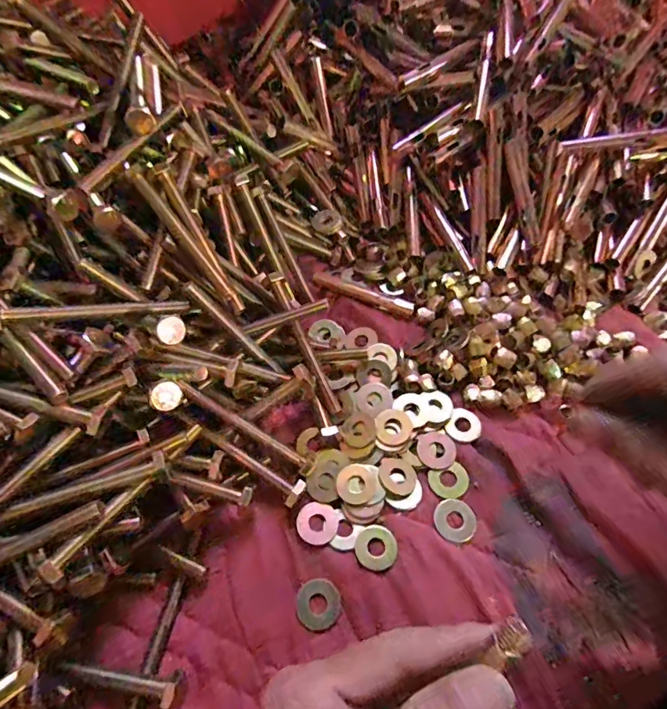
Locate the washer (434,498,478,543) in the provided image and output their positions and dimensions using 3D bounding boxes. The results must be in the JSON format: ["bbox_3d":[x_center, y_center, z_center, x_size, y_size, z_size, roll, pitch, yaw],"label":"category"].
[{"bbox_3d":[0.073,0.099,0.278,0.024,0.004,0.025,-1,59,1],"label":"washer"}]

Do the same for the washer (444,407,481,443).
[{"bbox_3d":[0.086,0.047,0.309,0.024,0.004,0.023,-1,59,1],"label":"washer"}]

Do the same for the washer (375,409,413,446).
[{"bbox_3d":[0.039,0.047,0.303,0.024,0.005,0.023,-1,59,1],"label":"washer"}]

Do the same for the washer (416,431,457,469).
[{"bbox_3d":[0.067,0.061,0.299,0.024,0.004,0.024,-7,59,-2],"label":"washer"}]

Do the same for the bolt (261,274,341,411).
[{"bbox_3d":[-0.021,-0.009,0.318,0.013,0.008,0.104,-25,84,-12],"label":"bolt"}]

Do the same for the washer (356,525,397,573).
[{"bbox_3d":[0.025,0.113,0.271,0.024,0.004,0.024,-1,59,1],"label":"washer"}]

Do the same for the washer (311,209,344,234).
[{"bbox_3d":[-0.005,-0.111,0.389,0.024,0.004,0.023,-39,85,-4],"label":"washer"}]

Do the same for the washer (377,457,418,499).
[{"bbox_3d":[0.040,0.077,0.290,0.025,0.004,0.024,7,60,6],"label":"washer"}]

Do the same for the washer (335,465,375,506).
[{"bbox_3d":[0.013,0.081,0.287,0.022,0.005,0.024,-1,59,1],"label":"washer"}]

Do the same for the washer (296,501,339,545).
[{"bbox_3d":[-0.010,0.101,0.278,0.025,0.004,0.024,-1,59,1],"label":"washer"}]

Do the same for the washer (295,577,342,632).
[{"bbox_3d":[-0.008,0.138,0.257,0.024,0.004,0.025,-1,59,1],"label":"washer"}]

